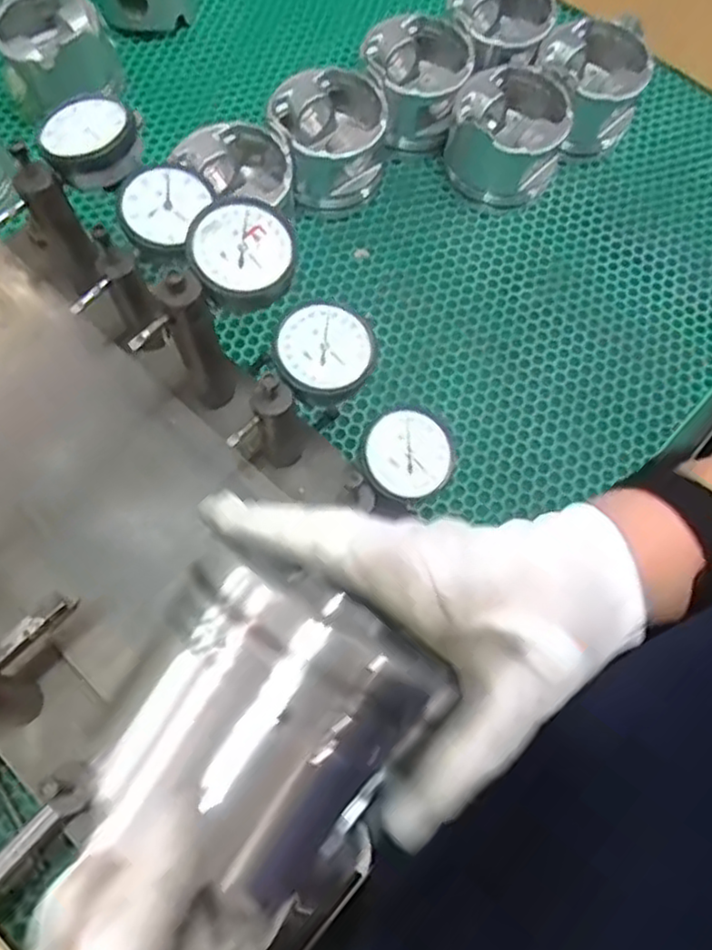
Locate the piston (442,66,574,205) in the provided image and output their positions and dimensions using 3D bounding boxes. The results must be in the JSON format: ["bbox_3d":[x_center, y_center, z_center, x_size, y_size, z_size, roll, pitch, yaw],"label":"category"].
[{"bbox_3d":[0.138,-0.309,0.670,0.099,0.078,0.100,43,72,14],"label":"piston"}]

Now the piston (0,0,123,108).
[{"bbox_3d":[-0.274,-0.391,0.674,0.097,0.086,0.097,1,68,-2],"label":"piston"}]

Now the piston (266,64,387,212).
[{"bbox_3d":[-0.025,-0.301,0.658,0.095,0.092,0.102,1,68,-2],"label":"piston"}]

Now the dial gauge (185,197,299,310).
[{"bbox_3d":[-0.058,-0.112,0.378,0.052,0.027,0.058,-10,69,-7],"label":"dial gauge"}]

